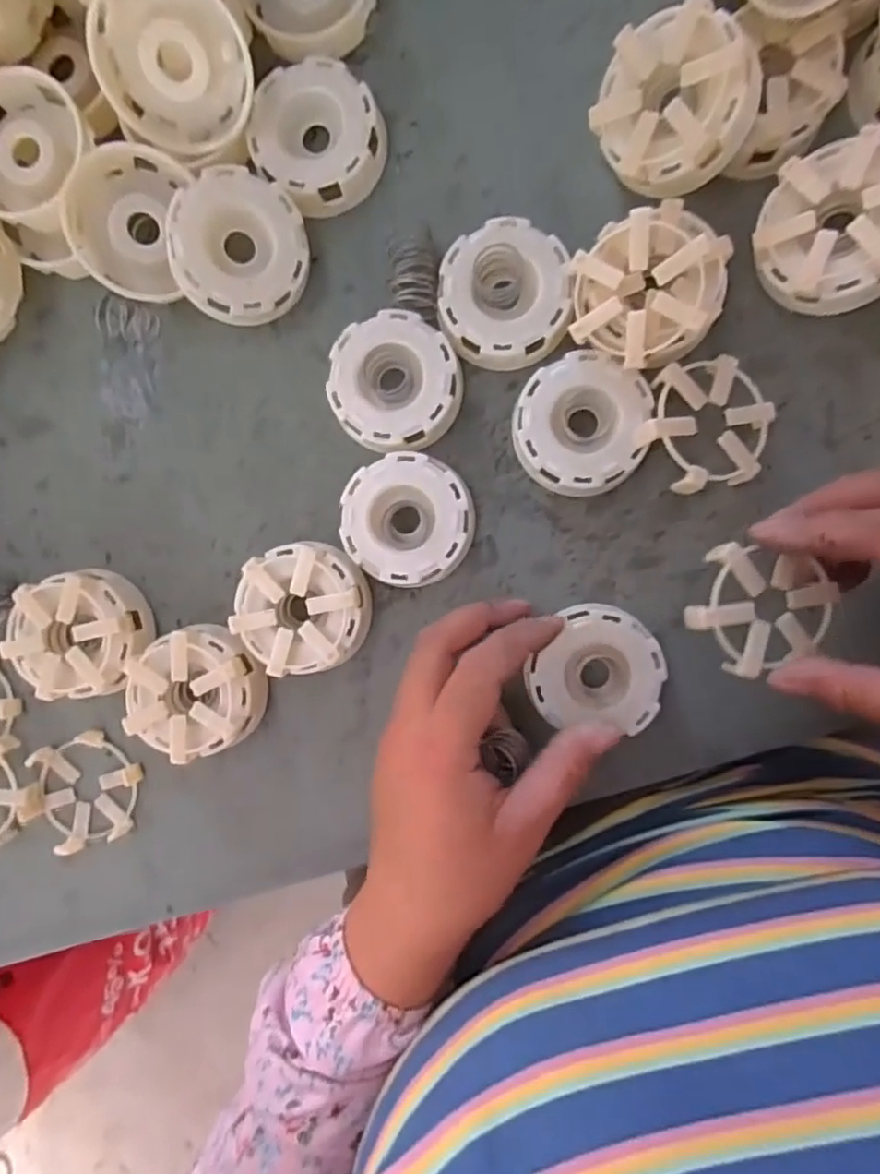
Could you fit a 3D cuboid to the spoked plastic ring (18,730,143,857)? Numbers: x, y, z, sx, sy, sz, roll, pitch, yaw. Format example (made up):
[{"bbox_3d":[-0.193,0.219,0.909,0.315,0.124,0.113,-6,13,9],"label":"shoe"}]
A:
[{"bbox_3d":[-0.195,0.112,0.347,0.064,0.015,0.059,0,93,5],"label":"spoked plastic ring"}]

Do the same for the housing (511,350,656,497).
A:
[{"bbox_3d":[0.067,-0.078,0.312,0.062,0.022,0.064,0,93,5],"label":"housing"}]

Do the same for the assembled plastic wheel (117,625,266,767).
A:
[{"bbox_3d":[-0.126,0.052,0.330,0.064,0.032,0.065,0,93,5],"label":"assembled plastic wheel"}]

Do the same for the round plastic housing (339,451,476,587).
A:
[{"bbox_3d":[-0.016,-0.034,0.322,0.064,0.020,0.063,0,93,5],"label":"round plastic housing"}]

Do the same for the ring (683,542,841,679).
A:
[{"bbox_3d":[0.140,0.012,0.274,0.059,0.014,0.054,0,93,5],"label":"ring"}]

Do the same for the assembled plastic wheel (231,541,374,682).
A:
[{"bbox_3d":[-0.069,0.011,0.324,0.063,0.032,0.063,0,93,5],"label":"assembled plastic wheel"}]

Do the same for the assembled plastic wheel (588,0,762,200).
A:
[{"bbox_3d":[0.103,-0.214,0.281,0.062,0.027,0.064,34,122,19],"label":"assembled plastic wheel"}]

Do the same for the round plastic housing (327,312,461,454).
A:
[{"bbox_3d":[-0.022,-0.101,0.320,0.063,0.020,0.064,0,93,5],"label":"round plastic housing"}]

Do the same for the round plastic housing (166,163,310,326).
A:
[{"bbox_3d":[-0.098,-0.164,0.312,0.064,0.020,0.064,-3,102,-14],"label":"round plastic housing"}]

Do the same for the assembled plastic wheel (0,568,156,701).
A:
[{"bbox_3d":[-0.189,0.025,0.335,0.065,0.034,0.063,0,93,5],"label":"assembled plastic wheel"}]

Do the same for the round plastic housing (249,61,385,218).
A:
[{"bbox_3d":[-0.061,-0.223,0.319,0.063,0.022,0.062,0,93,5],"label":"round plastic housing"}]

